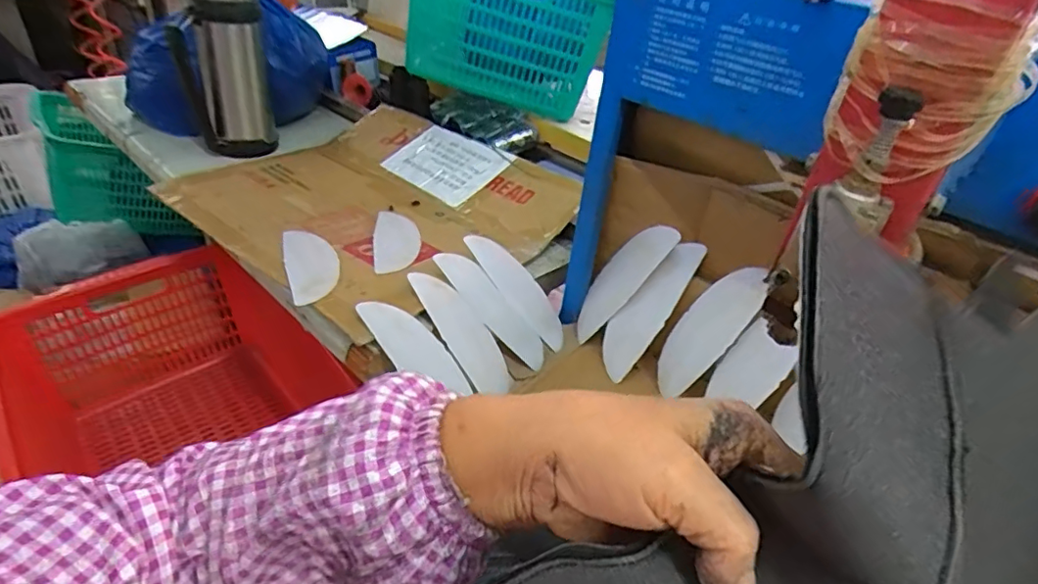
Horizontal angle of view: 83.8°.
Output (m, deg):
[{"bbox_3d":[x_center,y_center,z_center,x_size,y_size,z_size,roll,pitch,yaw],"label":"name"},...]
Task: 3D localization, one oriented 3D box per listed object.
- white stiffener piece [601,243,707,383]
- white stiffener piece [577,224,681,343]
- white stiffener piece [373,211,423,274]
[{"bbox_3d":[0.163,0.022,0.732,0.055,0.196,0.010,39,19,17],"label":"white stiffener piece"},{"bbox_3d":[0.131,-0.015,0.756,0.007,0.190,0.058,10,37,-46],"label":"white stiffener piece"},{"bbox_3d":[-0.176,-0.074,0.840,0.064,0.011,0.181,-1,35,-10],"label":"white stiffener piece"}]

